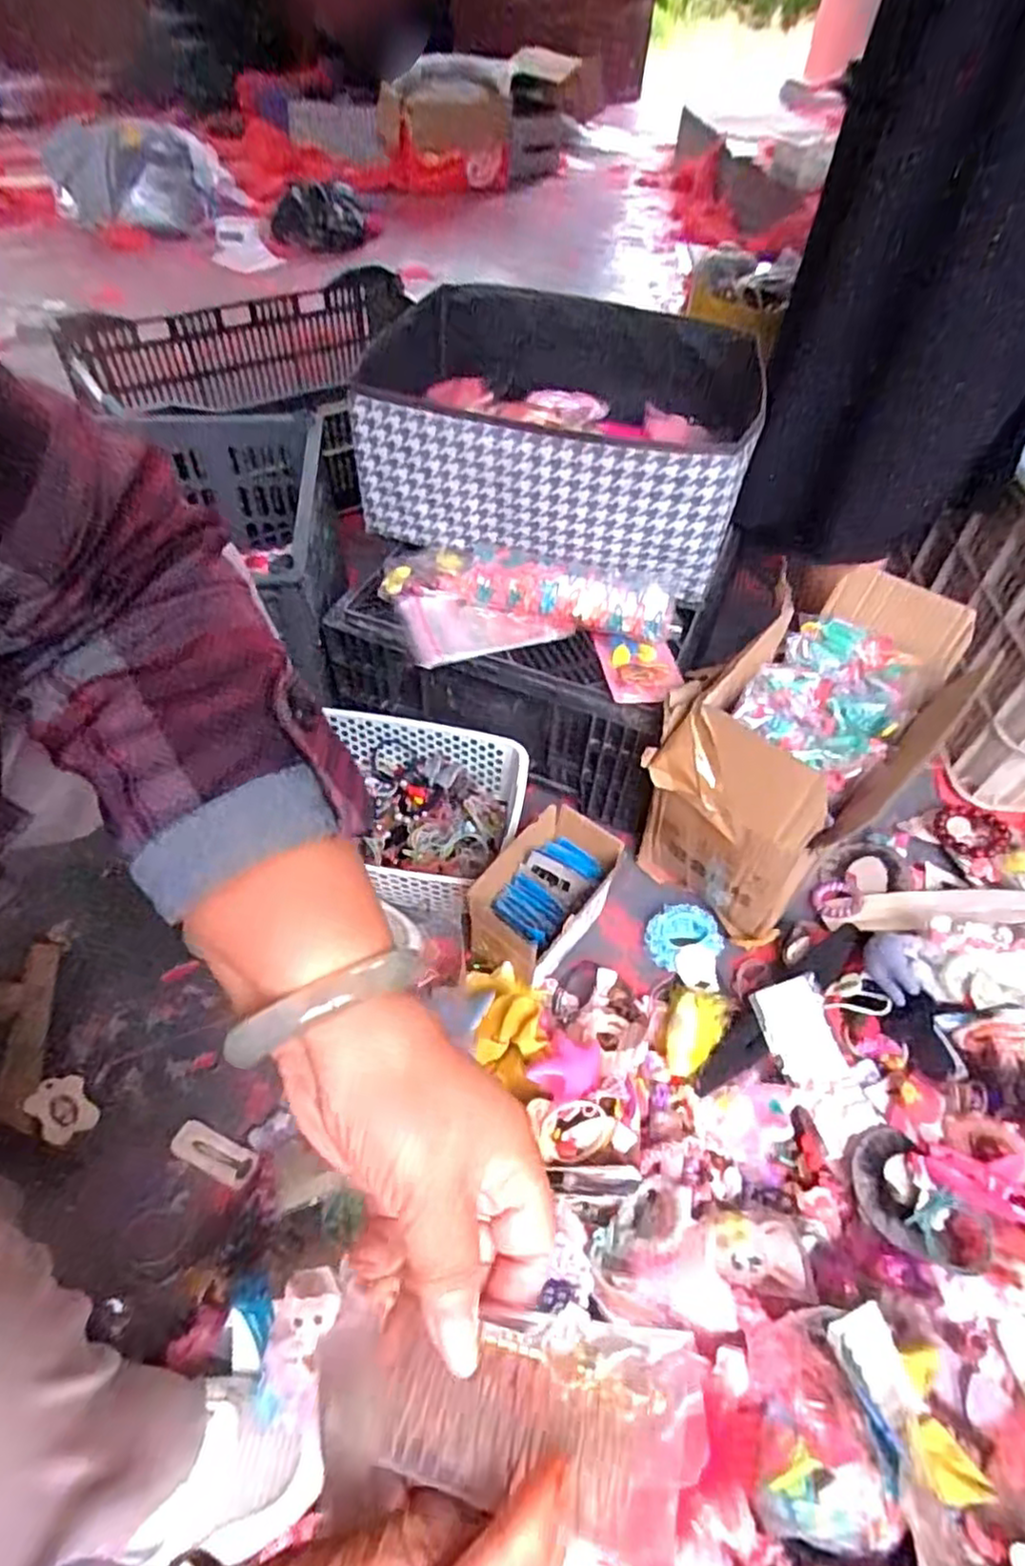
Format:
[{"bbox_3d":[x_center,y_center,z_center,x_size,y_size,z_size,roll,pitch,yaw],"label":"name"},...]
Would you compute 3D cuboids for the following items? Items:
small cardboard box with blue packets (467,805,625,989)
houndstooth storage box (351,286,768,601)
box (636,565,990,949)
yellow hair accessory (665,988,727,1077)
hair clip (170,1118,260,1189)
[{"bbox_3d":[0.028,0.112,0.679,0.099,0.090,0.152,36,58,23],"label":"small cardboard box with blue packets"},{"bbox_3d":[0.087,-0.446,0.851,0.397,0.155,0.439,17,52,11],"label":"houndstooth storage box"},{"bbox_3d":[0.297,-0.032,0.736,0.199,0.241,0.341,37,58,24],"label":"box"},{"bbox_3d":[0.169,0.233,0.660,0.050,0.032,0.092,25,54,16],"label":"yellow hair accessory"},{"bbox_3d":[-0.252,0.314,0.593,0.071,0.012,0.030,21,53,13],"label":"hair clip"}]

